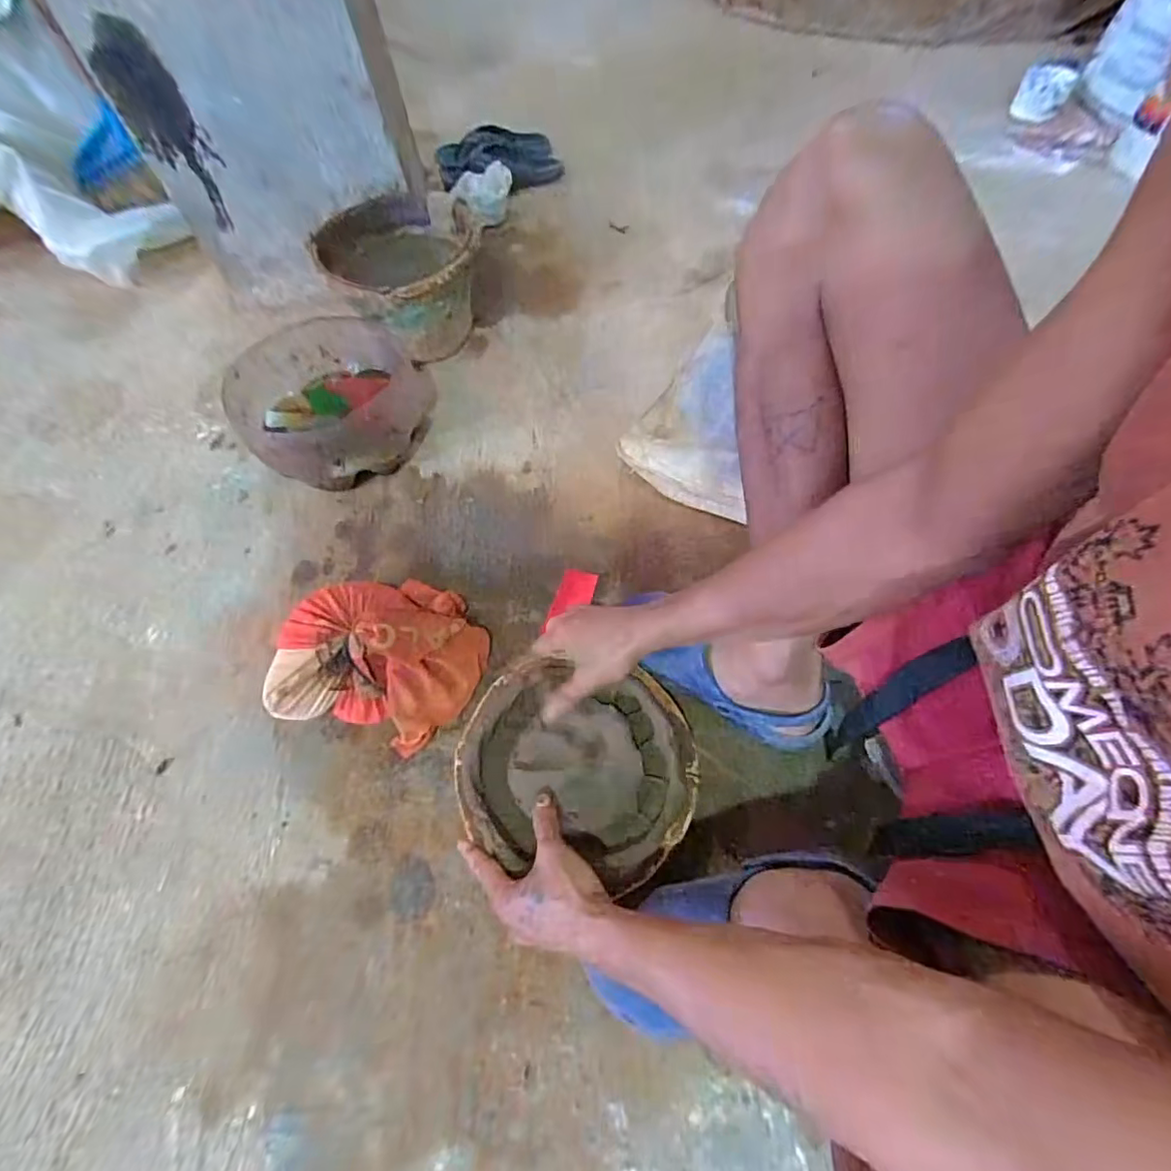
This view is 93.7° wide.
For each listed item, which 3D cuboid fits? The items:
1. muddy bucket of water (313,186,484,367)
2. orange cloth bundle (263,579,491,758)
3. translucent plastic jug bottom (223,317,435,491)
[{"bbox_3d":[-0.289,-0.495,0.906,0.248,0.159,0.260,-16,63,-6],"label":"muddy bucket of water"},{"bbox_3d":[-0.229,0.067,0.620,0.224,0.099,0.199,12,61,9],"label":"orange cloth bundle"},{"bbox_3d":[-0.347,-0.271,0.807,0.276,0.117,0.242,-38,65,-18],"label":"translucent plastic jug bottom"}]

